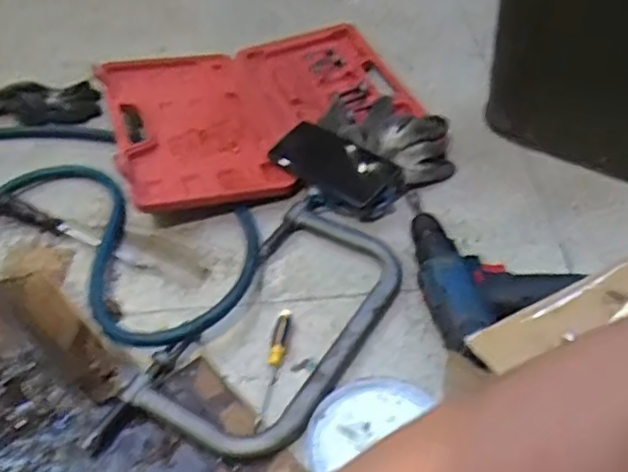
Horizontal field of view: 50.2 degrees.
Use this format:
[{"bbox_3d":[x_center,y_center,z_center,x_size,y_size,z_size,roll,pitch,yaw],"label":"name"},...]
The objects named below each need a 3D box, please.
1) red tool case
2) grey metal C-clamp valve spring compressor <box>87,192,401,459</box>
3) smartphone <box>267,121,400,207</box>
[{"bbox_3d":[-0.072,-0.182,0.914,0.394,0.062,0.349,-18,47,-10],"label":"red tool case"},{"bbox_3d":[-0.042,0.091,0.660,0.169,0.024,0.334,23,53,26],"label":"grey metal C-clamp valve spring compressor"},{"bbox_3d":[0.023,-0.087,0.805,0.155,0.013,0.067,30,81,29],"label":"smartphone"}]

